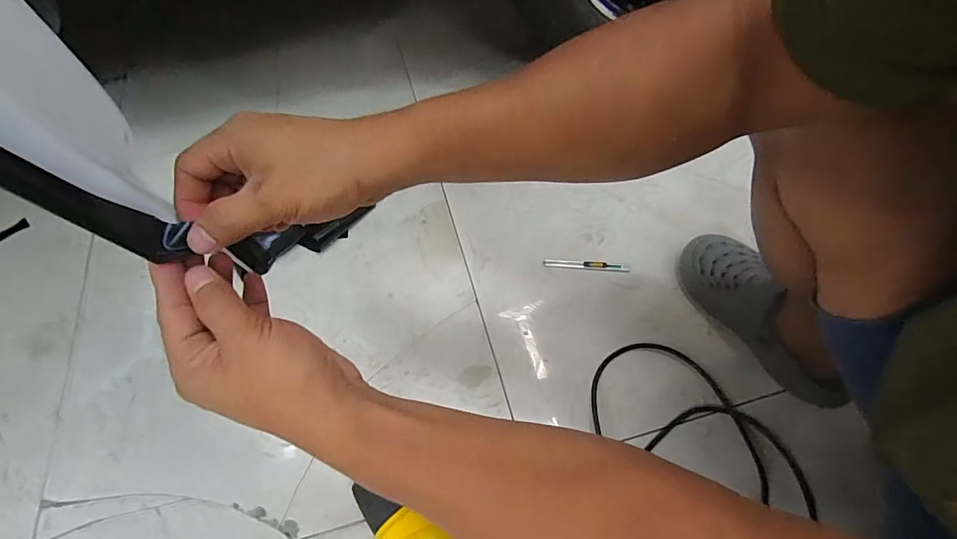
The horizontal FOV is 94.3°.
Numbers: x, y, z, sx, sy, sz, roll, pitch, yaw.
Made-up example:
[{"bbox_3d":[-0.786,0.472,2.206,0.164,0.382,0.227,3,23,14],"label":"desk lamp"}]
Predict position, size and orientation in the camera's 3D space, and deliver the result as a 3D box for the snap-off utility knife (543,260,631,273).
[{"bbox_3d":[0.172,-0.007,0.705,0.135,0.005,0.014,4,60,5],"label":"snap-off utility knife"}]

